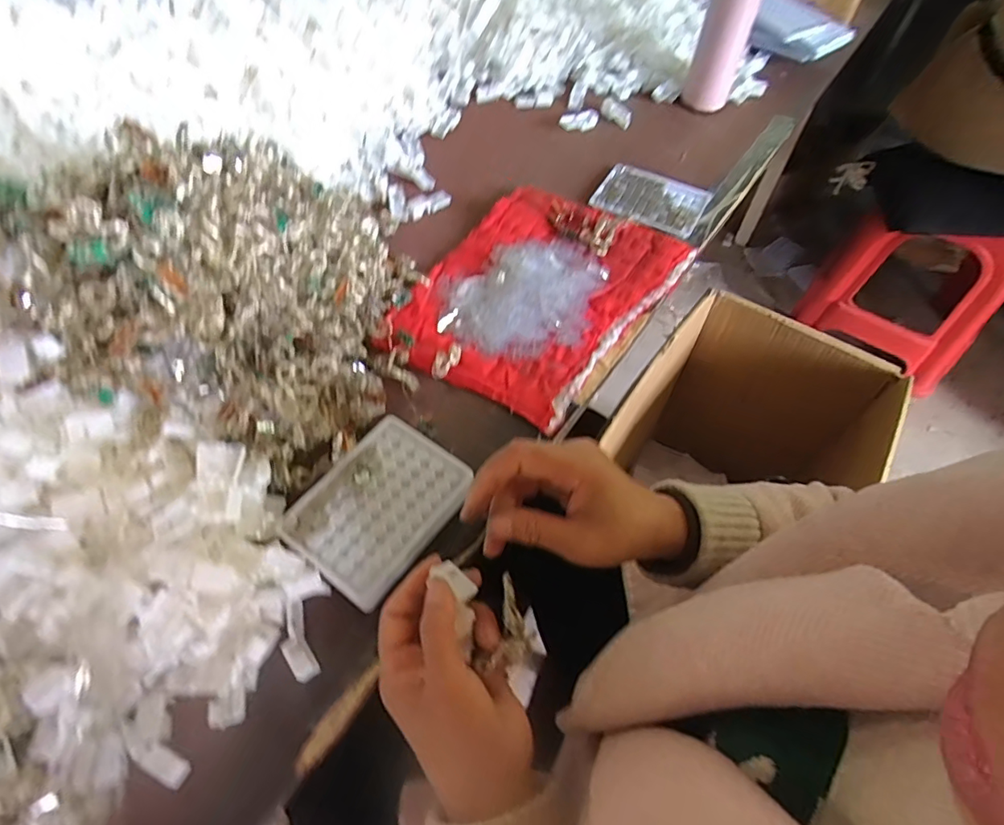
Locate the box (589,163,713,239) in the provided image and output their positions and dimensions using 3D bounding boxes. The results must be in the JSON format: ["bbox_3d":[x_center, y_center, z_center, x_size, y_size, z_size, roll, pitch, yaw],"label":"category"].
[{"bbox_3d":[0.184,-0.267,0.672,0.129,0.014,0.093,26,60,14],"label":"box"}]

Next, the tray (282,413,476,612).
[{"bbox_3d":[-0.096,0.072,0.426,0.097,0.014,0.130,33,62,18],"label":"tray"}]

